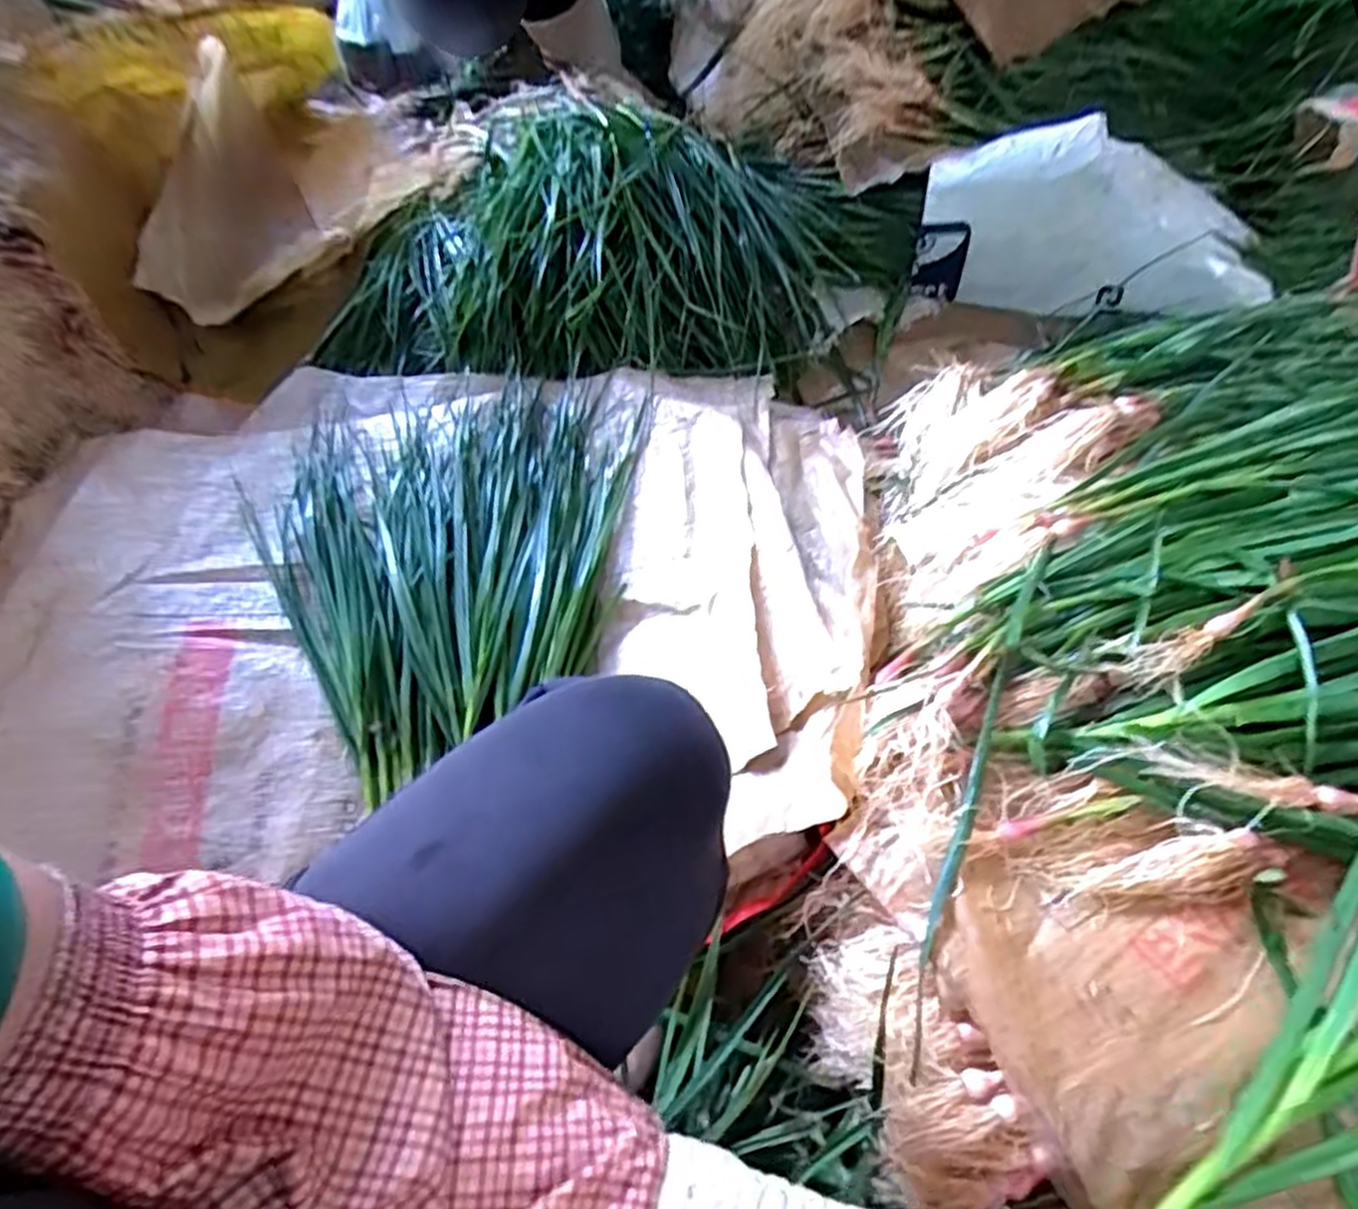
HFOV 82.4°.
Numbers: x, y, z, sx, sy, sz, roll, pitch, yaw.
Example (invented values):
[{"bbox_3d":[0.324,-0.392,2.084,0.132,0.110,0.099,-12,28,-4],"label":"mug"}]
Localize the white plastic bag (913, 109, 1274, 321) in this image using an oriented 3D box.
[{"bbox_3d":[0.564,-0.518,1.070,0.453,0.187,0.165,7,57,6],"label":"white plastic bag"}]

